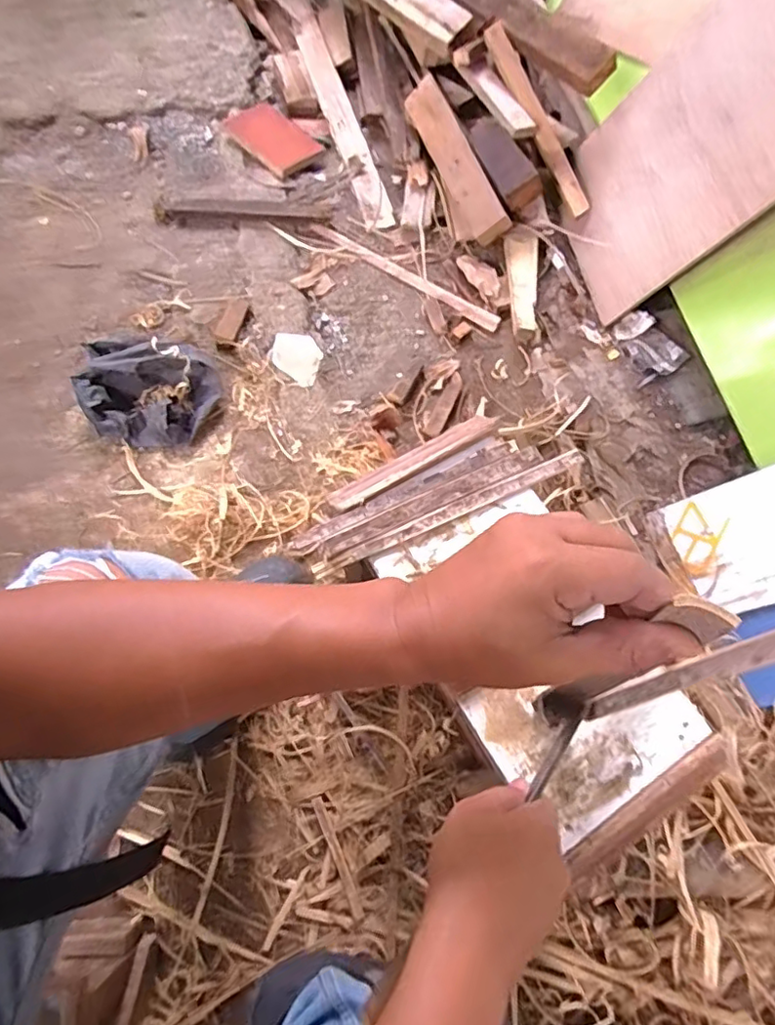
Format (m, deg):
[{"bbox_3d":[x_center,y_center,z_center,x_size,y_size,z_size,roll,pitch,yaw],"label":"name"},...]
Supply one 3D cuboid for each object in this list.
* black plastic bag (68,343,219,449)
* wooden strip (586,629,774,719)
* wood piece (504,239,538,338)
[{"bbox_3d":[-0.380,-0.188,0.902,0.218,0.091,0.167,12,68,1],"label":"black plastic bag"},{"bbox_3d":[0.187,0.088,0.333,0.010,0.220,0.014,-16,69,-32],"label":"wooden strip"},{"bbox_3d":[0.234,-0.400,1.016,0.054,0.024,0.229,6,69,-2],"label":"wood piece"}]

